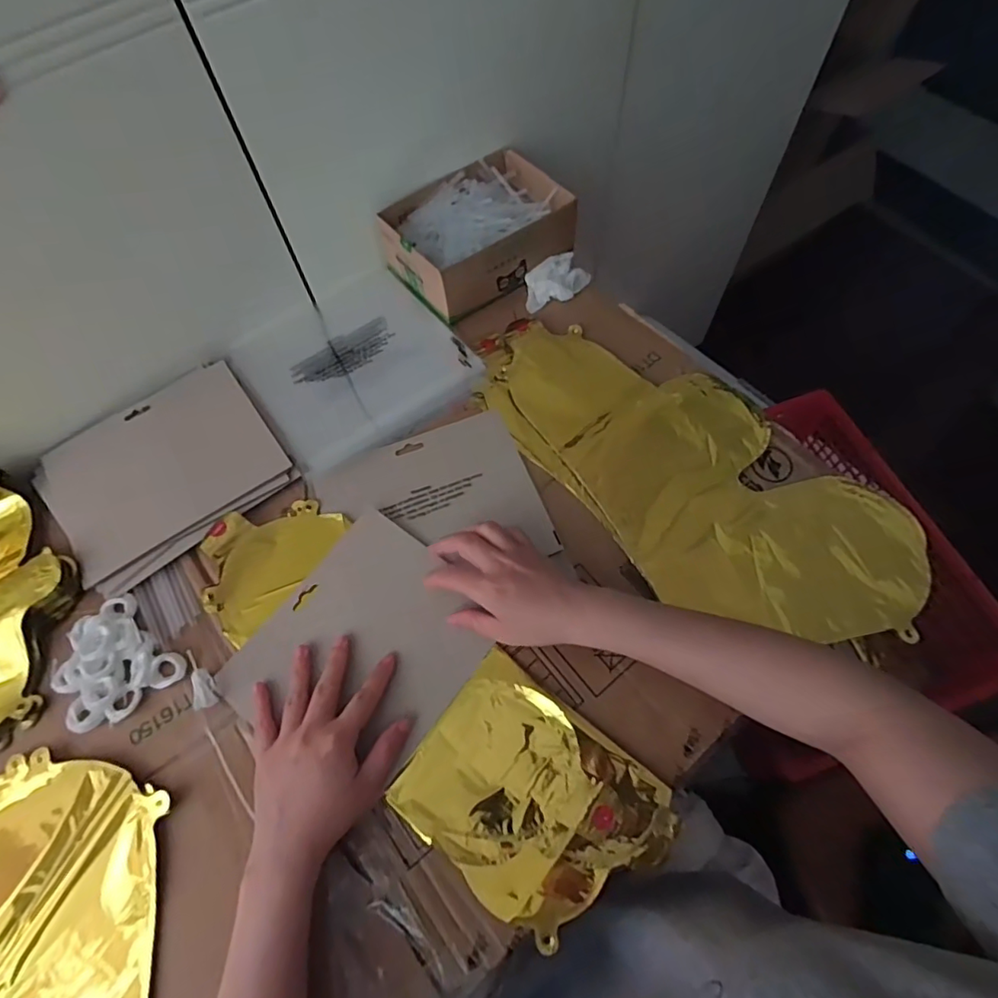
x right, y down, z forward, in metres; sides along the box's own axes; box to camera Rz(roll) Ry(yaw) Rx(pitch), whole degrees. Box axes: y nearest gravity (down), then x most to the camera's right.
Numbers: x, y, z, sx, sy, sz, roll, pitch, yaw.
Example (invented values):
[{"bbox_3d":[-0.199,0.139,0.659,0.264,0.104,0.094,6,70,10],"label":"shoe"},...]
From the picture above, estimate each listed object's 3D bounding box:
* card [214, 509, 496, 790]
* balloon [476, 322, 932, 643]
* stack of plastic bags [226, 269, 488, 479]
[{"bbox_3d":[-0.108,0.119,0.452,0.166,0.009,0.184,34,69,16],"label":"card"},{"bbox_3d":[0.170,-0.036,0.510,0.205,0.015,0.426,-39,71,-15],"label":"balloon"},{"bbox_3d":[-0.154,-0.146,0.589,0.208,0.034,0.218,-34,69,-13],"label":"stack of plastic bags"}]

